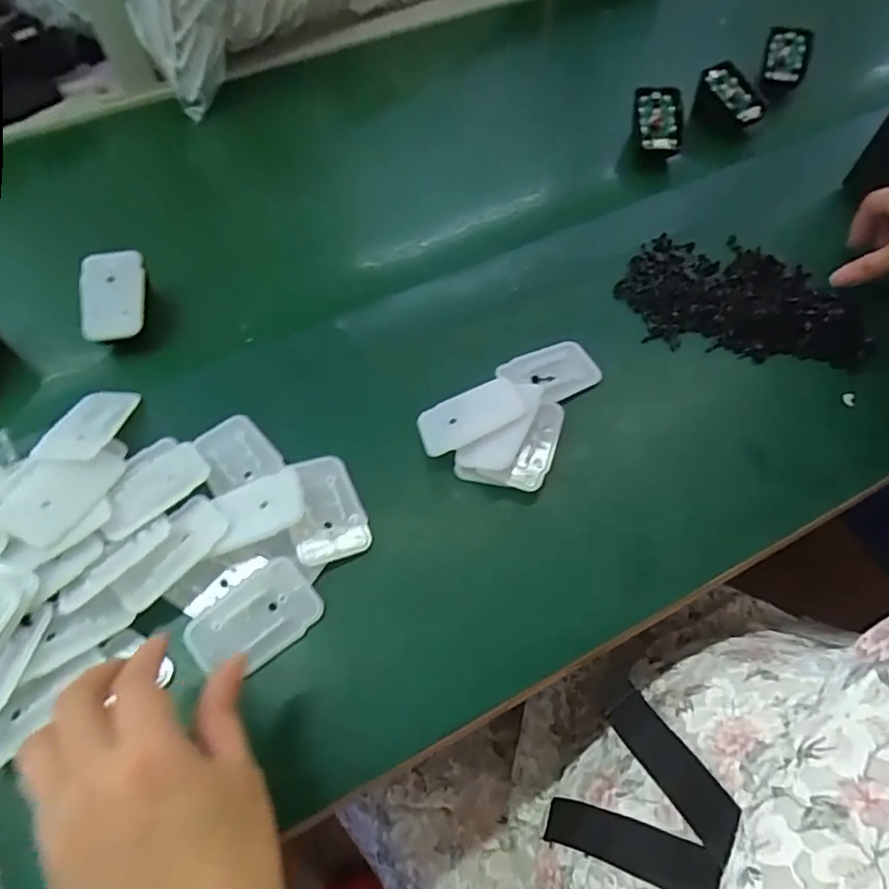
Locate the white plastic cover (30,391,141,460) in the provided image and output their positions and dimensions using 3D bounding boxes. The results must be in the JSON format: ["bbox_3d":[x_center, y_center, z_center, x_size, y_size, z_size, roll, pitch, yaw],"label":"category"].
[{"bbox_3d":[-0.236,-0.014,0.382,0.036,0.007,0.066,17,51,-2],"label":"white plastic cover"}]

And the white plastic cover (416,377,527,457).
[{"bbox_3d":[0.017,-0.019,0.381,0.070,0.004,0.042,-24,50,4],"label":"white plastic cover"}]

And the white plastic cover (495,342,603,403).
[{"bbox_3d":[0.079,-0.052,0.423,0.069,0.007,0.043,-20,68,-12],"label":"white plastic cover"}]

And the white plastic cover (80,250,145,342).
[{"bbox_3d":[-0.249,-0.112,0.431,0.051,0.005,0.068,-7,78,5],"label":"white plastic cover"}]

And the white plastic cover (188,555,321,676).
[{"bbox_3d":[-0.107,0.098,0.323,0.068,0.010,0.046,-38,66,-20],"label":"white plastic cover"}]

